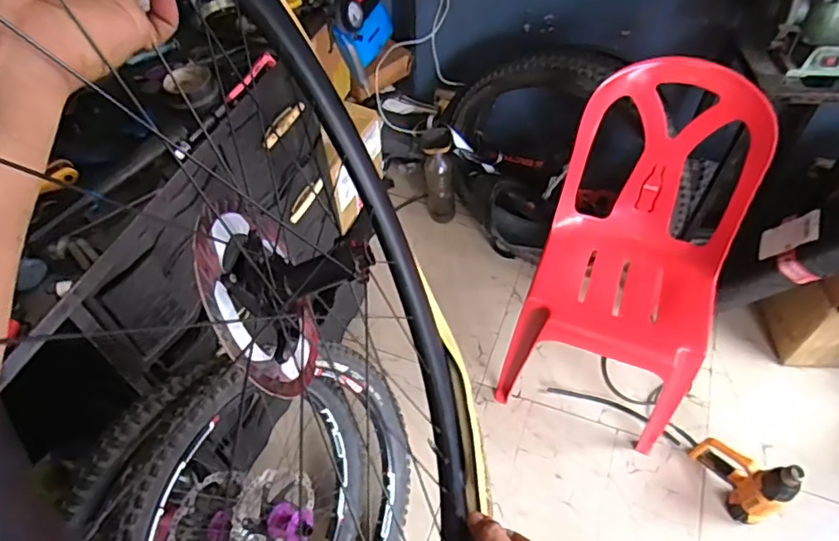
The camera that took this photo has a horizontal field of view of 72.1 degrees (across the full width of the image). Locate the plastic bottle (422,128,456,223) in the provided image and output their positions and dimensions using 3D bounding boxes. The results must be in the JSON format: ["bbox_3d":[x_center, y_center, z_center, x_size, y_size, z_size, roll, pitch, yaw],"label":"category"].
[{"bbox_3d":[0.064,-0.299,1.887,0.113,0.368,0.087,0,52,1],"label":"plastic bottle"}]

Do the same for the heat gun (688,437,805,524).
[{"bbox_3d":[0.775,0.478,1.379,0.073,0.256,0.211,-19,54,-14],"label":"heat gun"}]

